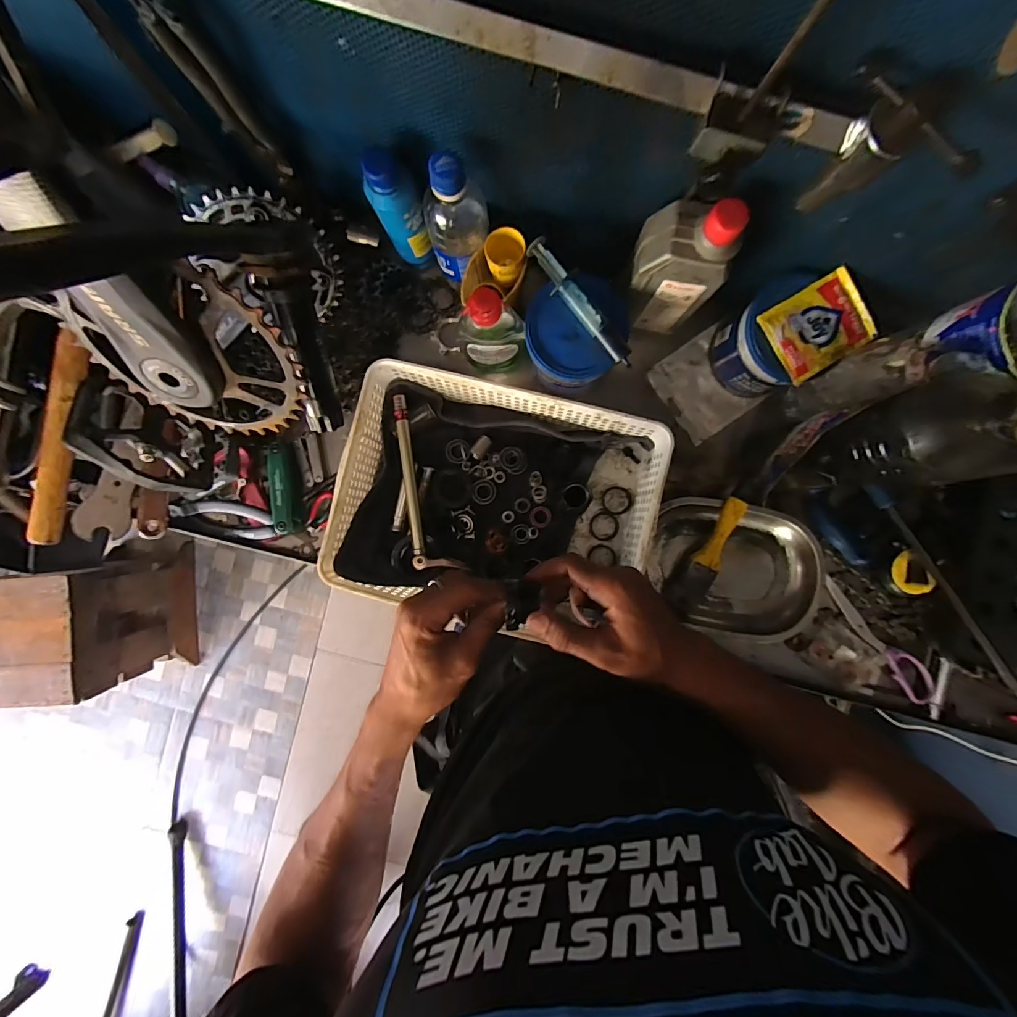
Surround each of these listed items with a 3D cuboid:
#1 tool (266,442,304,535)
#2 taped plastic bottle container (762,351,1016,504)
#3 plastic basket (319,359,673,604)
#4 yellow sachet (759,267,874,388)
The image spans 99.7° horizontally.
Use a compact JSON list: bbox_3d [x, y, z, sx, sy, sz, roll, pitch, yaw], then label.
[{"bbox_3d":[-0.266,-0.024,0.503,0.026,0.019,0.103,-2,89,1],"label":"tool"},{"bbox_3d":[0.316,-0.057,0.311,0.095,0.204,0.096,0,89,1],"label":"taped plastic bottle container"},{"bbox_3d":[-0.014,-0.005,0.479,0.322,0.080,0.237,14,89,1],"label":"plastic basket"},{"bbox_3d":[0.309,-0.182,0.426,0.093,0.012,0.077,-32,89,0],"label":"yellow sachet"}]

